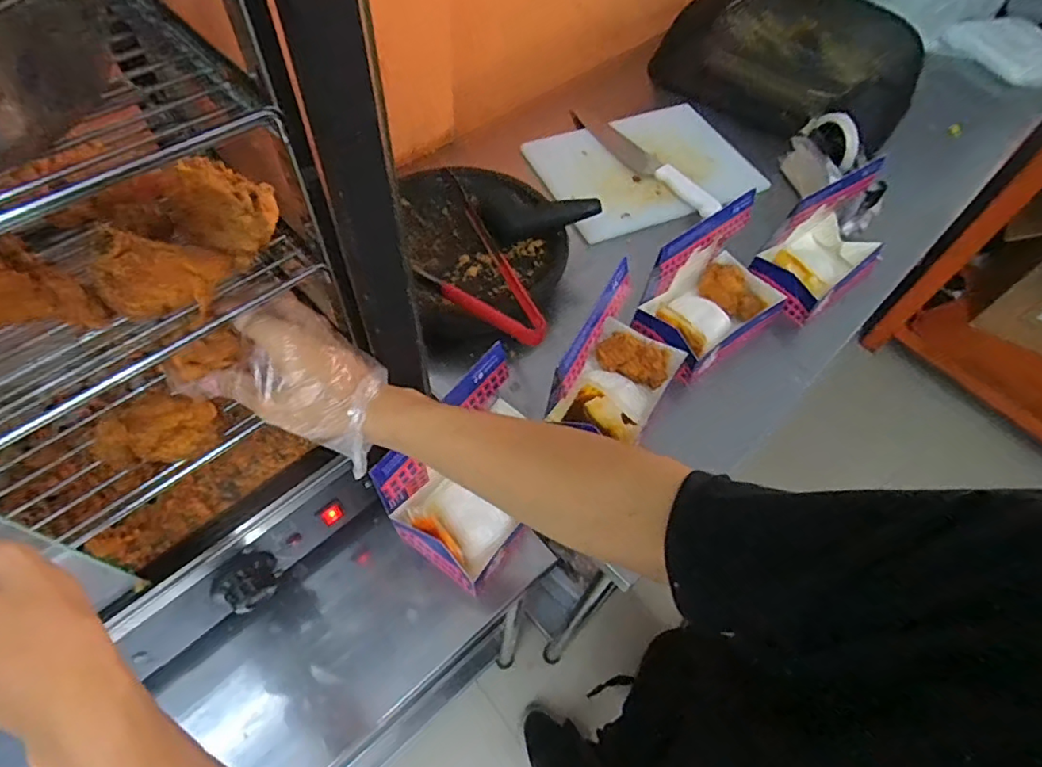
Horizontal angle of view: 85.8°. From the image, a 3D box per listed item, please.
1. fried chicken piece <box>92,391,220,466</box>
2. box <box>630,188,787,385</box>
[{"bbox_3d":[-0.267,0.033,0.409,0.083,0.041,0.037,-6,59,-8],"label":"fried chicken piece"},{"bbox_3d":[0.251,-0.126,0.715,0.197,0.132,0.120,-35,66,-23],"label":"box"}]

